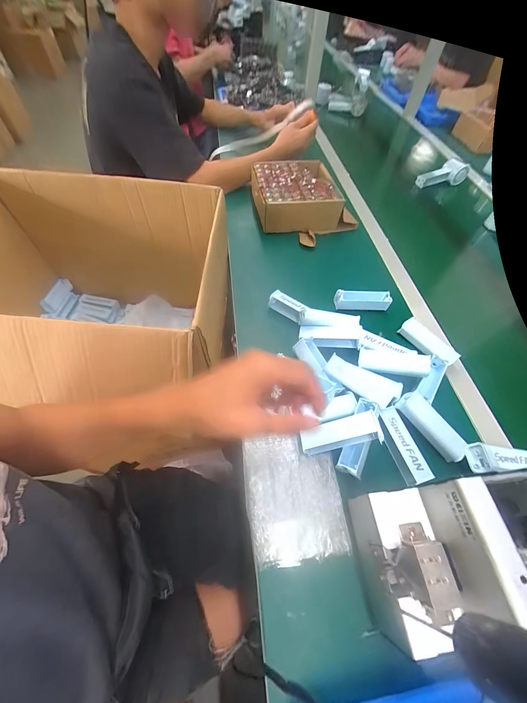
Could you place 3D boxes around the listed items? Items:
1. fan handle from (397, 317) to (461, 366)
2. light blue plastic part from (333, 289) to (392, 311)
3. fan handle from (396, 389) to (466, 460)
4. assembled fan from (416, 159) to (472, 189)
[{"bbox_3d":[0.288,-0.016,0.470,0.036,0.022,0.098,-30,64,-20],"label":"fan handle"},{"bbox_3d":[0.189,-0.098,0.513,0.103,0.033,0.023,1,58,-3],"label":"light blue plastic part"},{"bbox_3d":[0.233,0.102,0.371,0.032,0.024,0.099,-28,64,-20],"label":"fan handle"},{"bbox_3d":[0.522,-0.526,0.803,0.145,0.064,0.047,-10,58,5],"label":"assembled fan"}]

